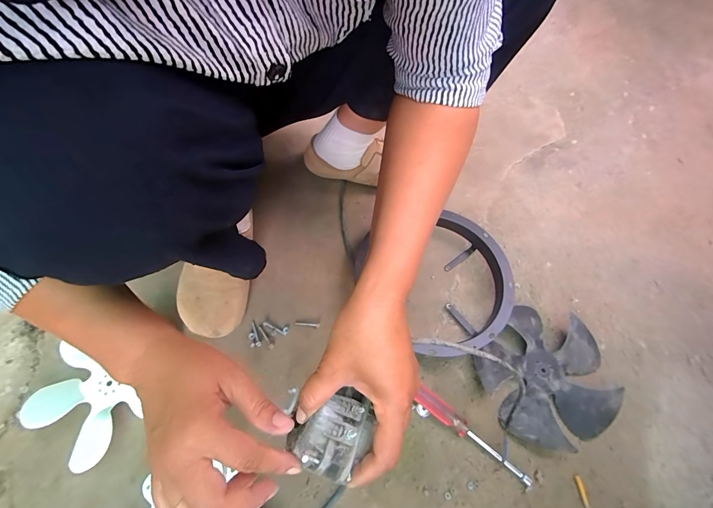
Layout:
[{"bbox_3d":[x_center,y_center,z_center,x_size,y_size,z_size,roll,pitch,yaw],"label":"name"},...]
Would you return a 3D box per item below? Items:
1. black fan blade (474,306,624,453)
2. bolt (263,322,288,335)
[{"bbox_3d":[0.273,0.170,0.466,0.184,0.033,0.178,1,63,-2],"label":"black fan blade"},{"bbox_3d":[-0.123,0.111,0.494,0.040,0.004,0.011,21,65,8],"label":"bolt"}]

